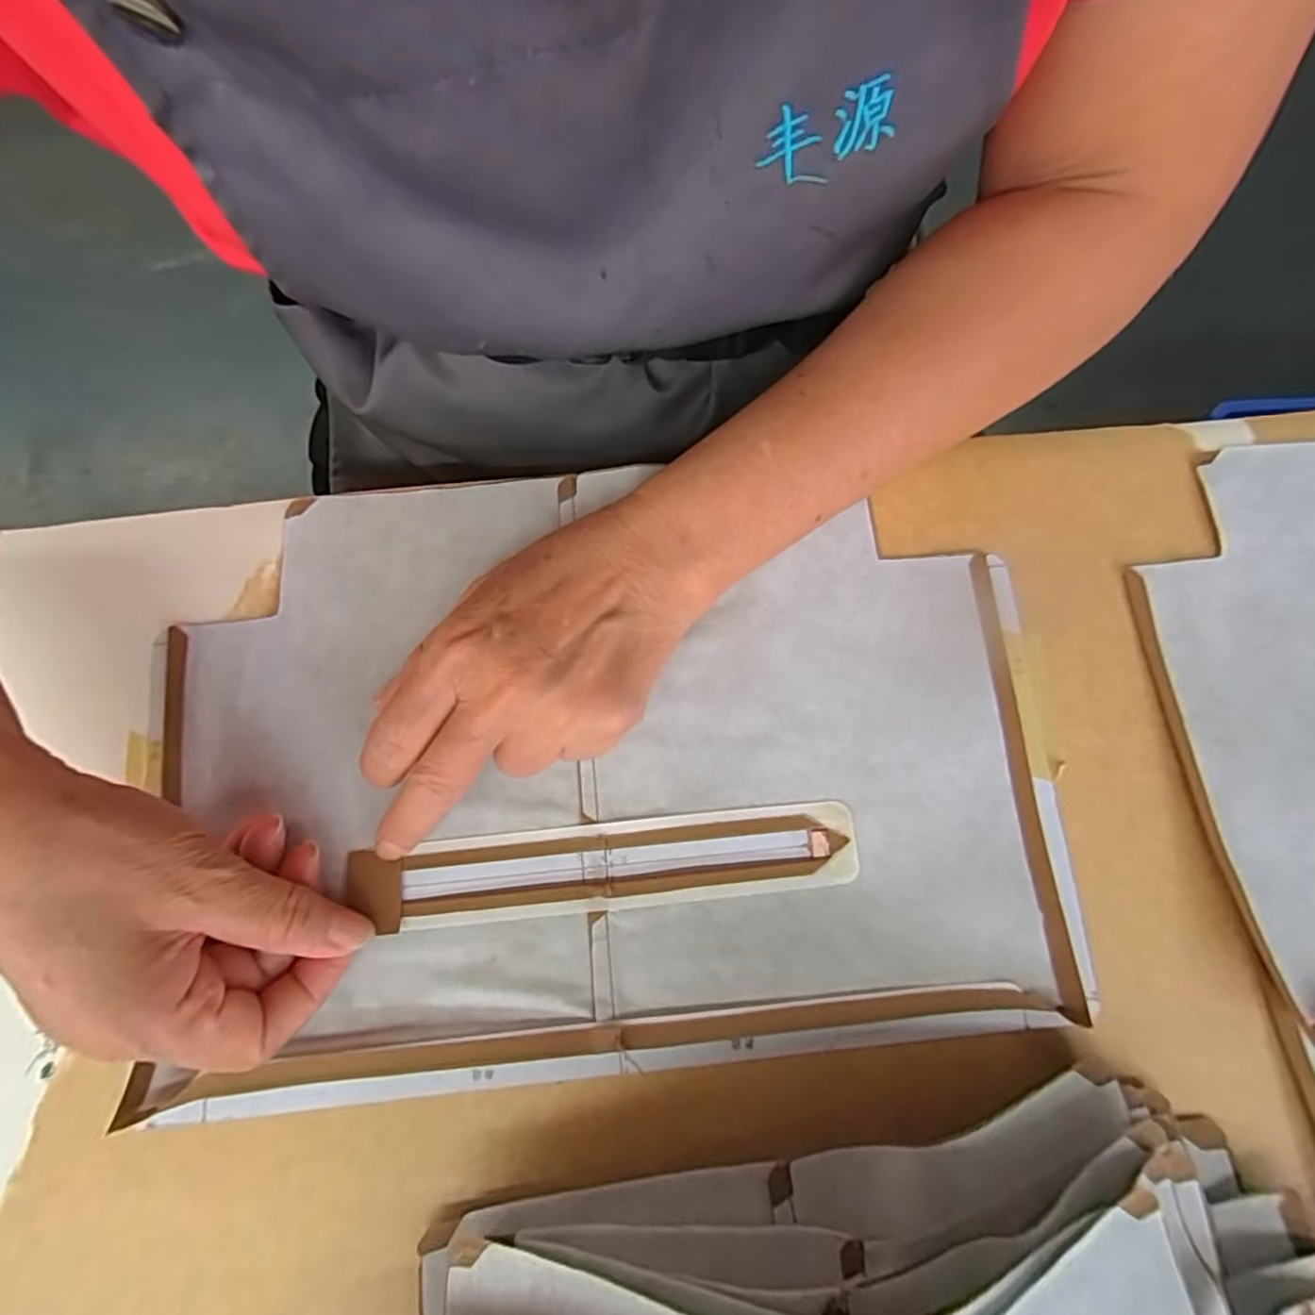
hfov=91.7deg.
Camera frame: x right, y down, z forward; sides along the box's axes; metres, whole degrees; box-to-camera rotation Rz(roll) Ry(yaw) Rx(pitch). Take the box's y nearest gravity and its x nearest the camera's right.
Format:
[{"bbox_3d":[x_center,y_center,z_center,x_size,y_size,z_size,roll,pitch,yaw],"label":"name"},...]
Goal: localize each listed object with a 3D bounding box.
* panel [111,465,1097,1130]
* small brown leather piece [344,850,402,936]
[{"bbox_3d":[-0.020,0.036,0.267,0.355,0.009,0.241,-5,76,-2],"label":"panel"},{"bbox_3d":[-0.113,0.093,0.253,0.022,0.004,0.031,-3,76,-1],"label":"small brown leather piece"}]

